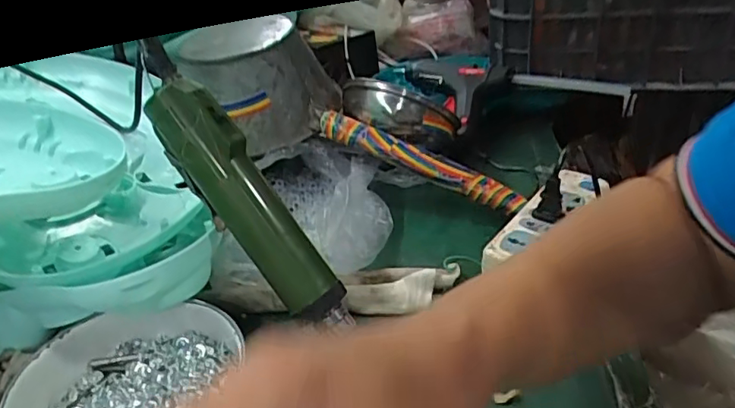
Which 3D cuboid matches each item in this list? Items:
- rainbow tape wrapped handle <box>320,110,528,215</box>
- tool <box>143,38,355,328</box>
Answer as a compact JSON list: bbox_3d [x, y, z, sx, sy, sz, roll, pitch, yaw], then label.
[{"bbox_3d":[0.052,-0.040,0.551,0.207,0.029,0.019,24,37,3],"label":"rainbow tape wrapped handle"},{"bbox_3d":[-0.086,-0.010,0.373,0.051,0.214,0.031,-28,9,47],"label":"tool"}]

